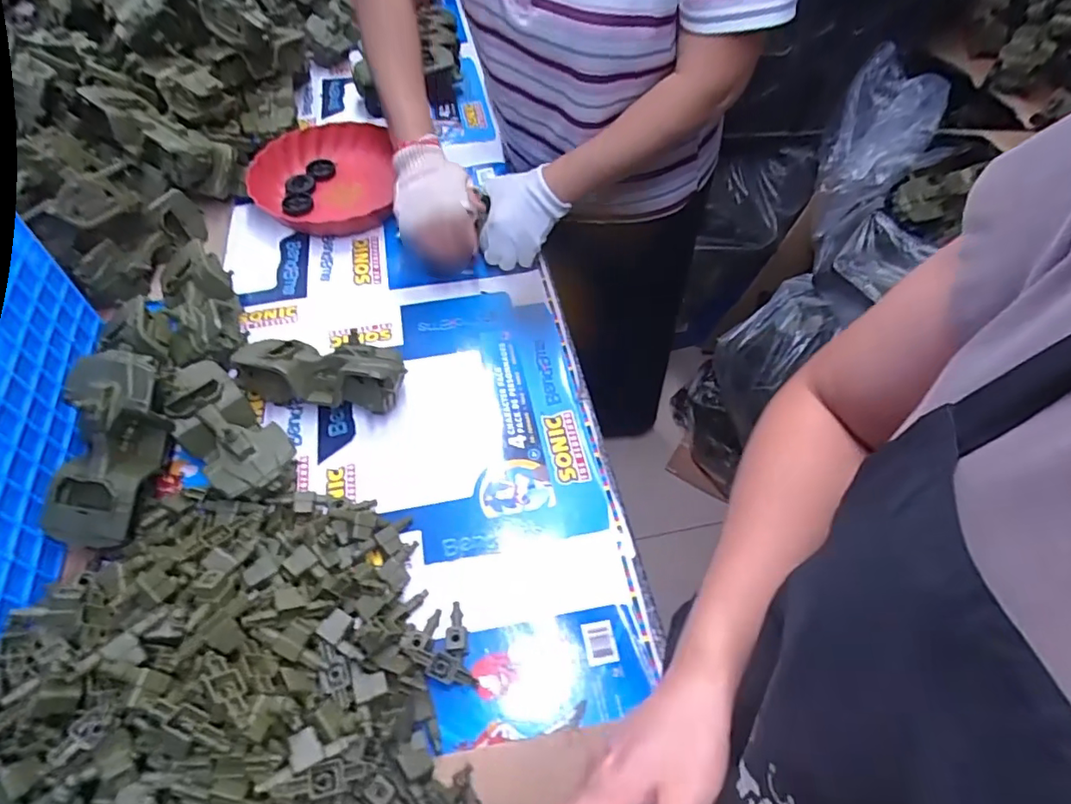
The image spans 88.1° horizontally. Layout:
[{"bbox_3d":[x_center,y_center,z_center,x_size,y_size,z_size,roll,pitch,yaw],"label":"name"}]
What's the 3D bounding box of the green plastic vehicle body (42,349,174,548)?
[{"bbox_3d":[-0.388,0.042,0.512,0.070,0.063,0.172,12,90,7],"label":"green plastic vehicle body"}]

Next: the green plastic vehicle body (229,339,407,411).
[{"bbox_3d":[-0.236,-0.030,0.615,0.180,0.075,0.069,7,56,4],"label":"green plastic vehicle body"}]

